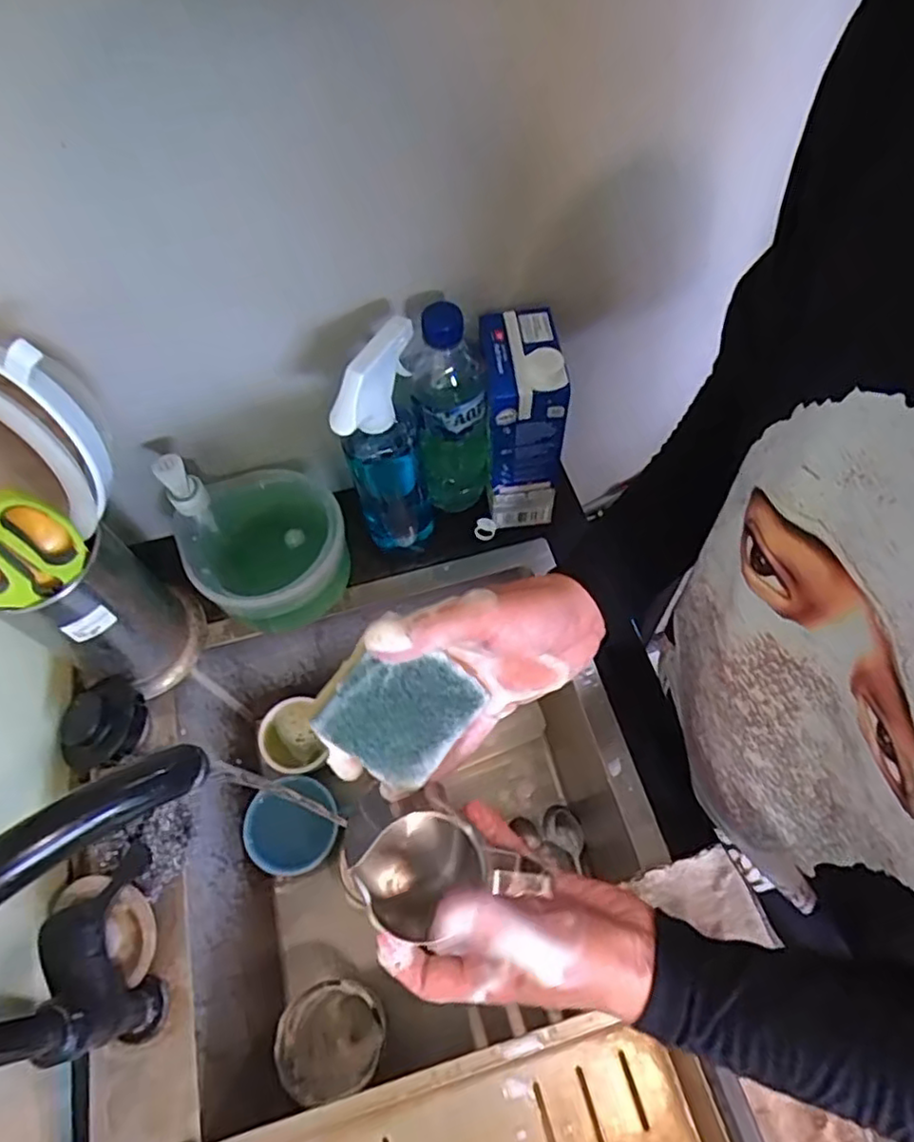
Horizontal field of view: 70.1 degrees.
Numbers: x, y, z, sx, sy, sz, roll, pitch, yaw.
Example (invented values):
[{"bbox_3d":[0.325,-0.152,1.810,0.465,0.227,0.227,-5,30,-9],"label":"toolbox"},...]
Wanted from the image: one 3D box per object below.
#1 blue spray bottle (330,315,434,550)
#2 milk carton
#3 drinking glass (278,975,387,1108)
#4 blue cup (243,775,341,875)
[{"bbox_3d":[-0.057,-0.097,0.550,0.071,0.219,0.051,-23,62,-9],"label":"blue spray bottle"},{"bbox_3d":[0.052,-0.132,0.588,0.065,0.189,0.089,-7,61,0],"label":"milk carton"},{"bbox_3d":[-0.112,0.419,0.589,0.085,0.119,0.080,-2,61,3],"label":"drinking glass"},{"bbox_3d":[-0.178,0.265,0.689,0.091,0.070,0.090,39,65,-7],"label":"blue cup"}]

